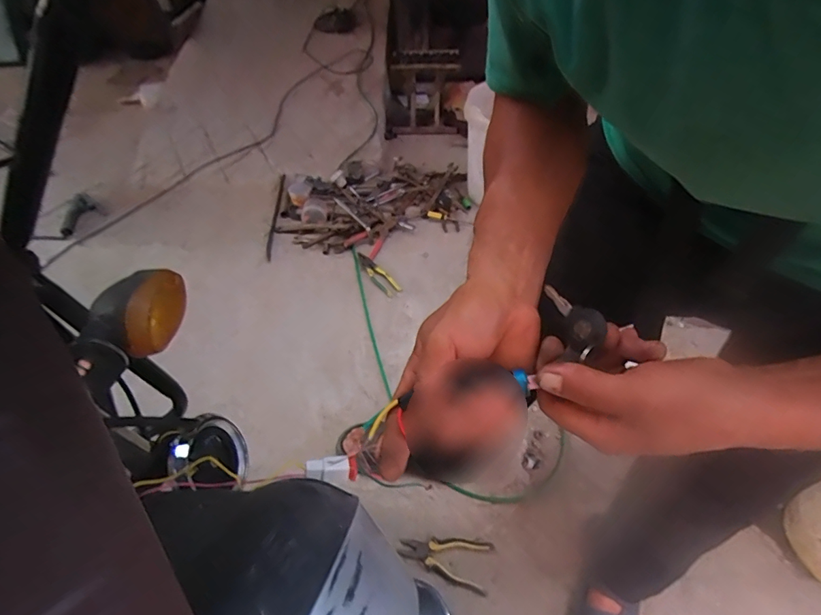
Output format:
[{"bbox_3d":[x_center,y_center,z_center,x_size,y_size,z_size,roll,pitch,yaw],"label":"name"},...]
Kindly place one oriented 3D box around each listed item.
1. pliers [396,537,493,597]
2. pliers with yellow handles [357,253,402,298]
[{"bbox_3d":[0.069,0.528,0.920,0.185,0.015,0.096,9,43,11],"label":"pliers"},{"bbox_3d":[-0.109,-0.110,1.385,0.056,0.015,0.215,-26,48,-26],"label":"pliers with yellow handles"}]

